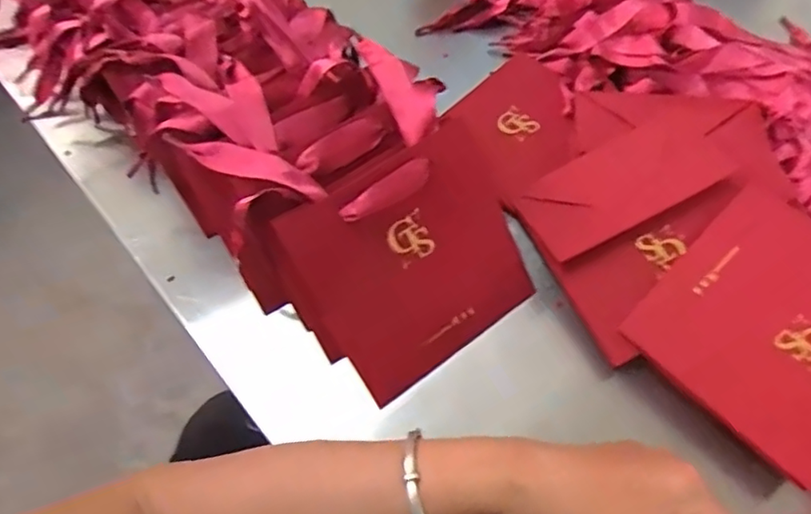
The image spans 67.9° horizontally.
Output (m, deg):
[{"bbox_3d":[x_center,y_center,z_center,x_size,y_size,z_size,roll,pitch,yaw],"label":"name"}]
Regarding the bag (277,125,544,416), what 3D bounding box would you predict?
[{"bbox_3d":[0.012,-0.002,0.397,0.147,0.139,0.035,-33,24,-17],"label":"bag"}]

